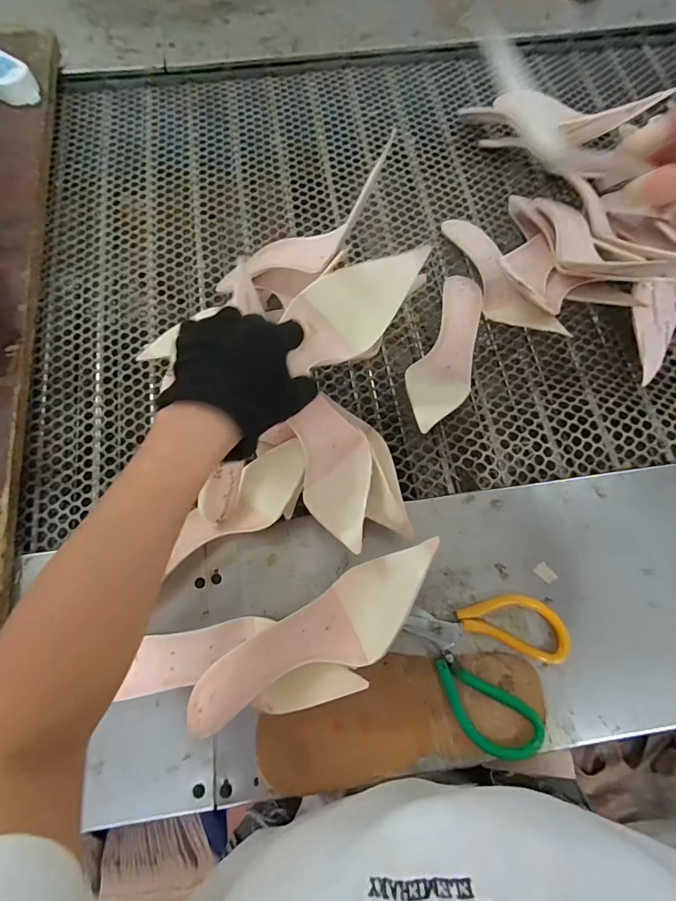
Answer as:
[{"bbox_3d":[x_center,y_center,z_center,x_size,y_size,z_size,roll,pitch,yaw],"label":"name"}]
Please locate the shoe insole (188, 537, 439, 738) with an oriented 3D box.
[{"bbox_3d":[-0.017,0.155,0.342,0.250,0.051,0.065,-35,73,12],"label":"shoe insole"}]

